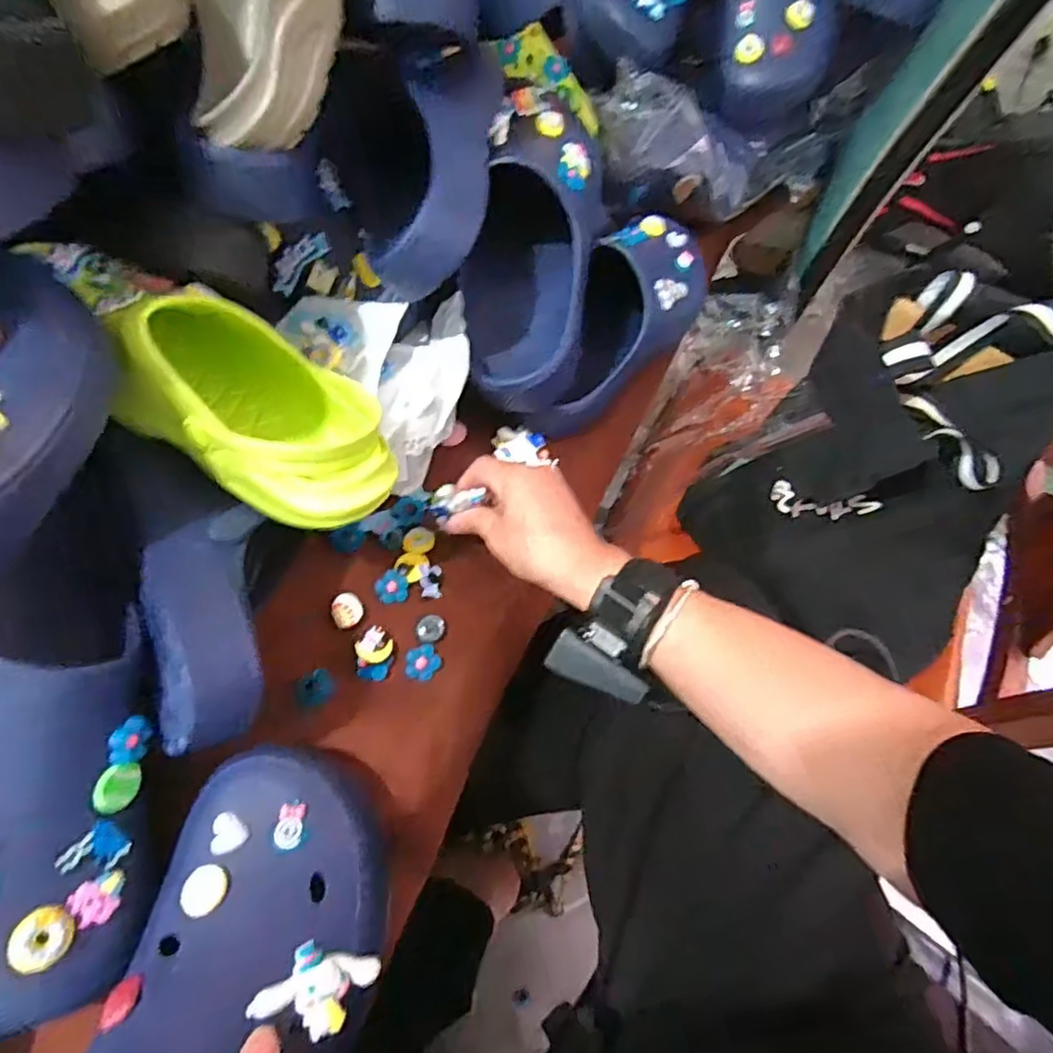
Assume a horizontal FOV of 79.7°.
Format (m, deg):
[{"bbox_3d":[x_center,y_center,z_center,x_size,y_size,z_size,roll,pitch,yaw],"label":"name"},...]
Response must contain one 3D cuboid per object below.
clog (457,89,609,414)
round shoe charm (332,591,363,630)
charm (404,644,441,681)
[{"bbox_3d":[0.010,-0.250,0.525,0.106,0.092,0.312,7,85,0],"label":"clog"},{"bbox_3d":[-0.132,0.061,0.465,0.021,0.004,0.028,-13,62,-12],"label":"round shoe charm"},{"bbox_3d":[-0.075,0.098,0.456,0.024,0.004,0.024,-12,87,-9],"label":"charm"}]

